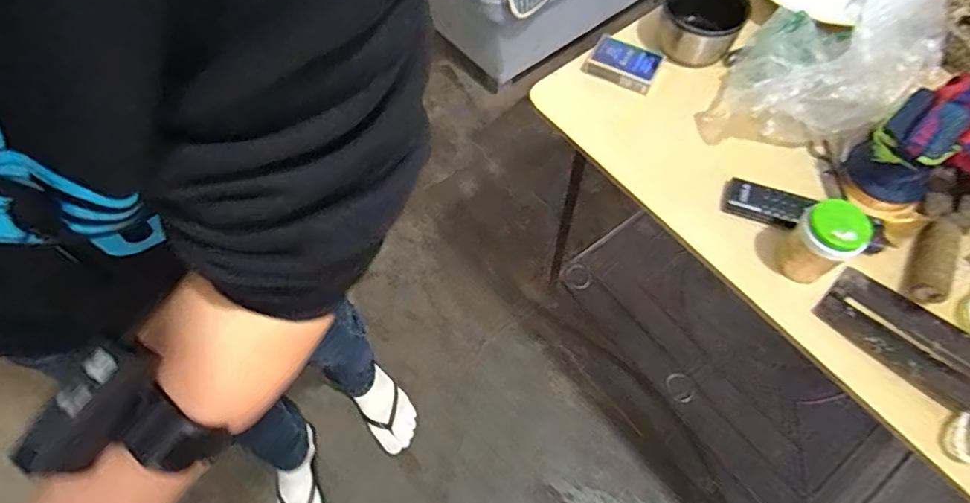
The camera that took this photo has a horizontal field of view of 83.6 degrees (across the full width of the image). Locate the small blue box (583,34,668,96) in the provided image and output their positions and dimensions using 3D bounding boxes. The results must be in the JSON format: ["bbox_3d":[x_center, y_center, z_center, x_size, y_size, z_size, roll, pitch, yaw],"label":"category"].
[{"bbox_3d":[0.180,-0.246,0.709,0.089,0.025,0.062,24,65,13],"label":"small blue box"}]

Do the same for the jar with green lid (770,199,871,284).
[{"bbox_3d":[0.332,-0.007,0.542,0.054,0.082,0.055,-1,63,1],"label":"jar with green lid"}]

